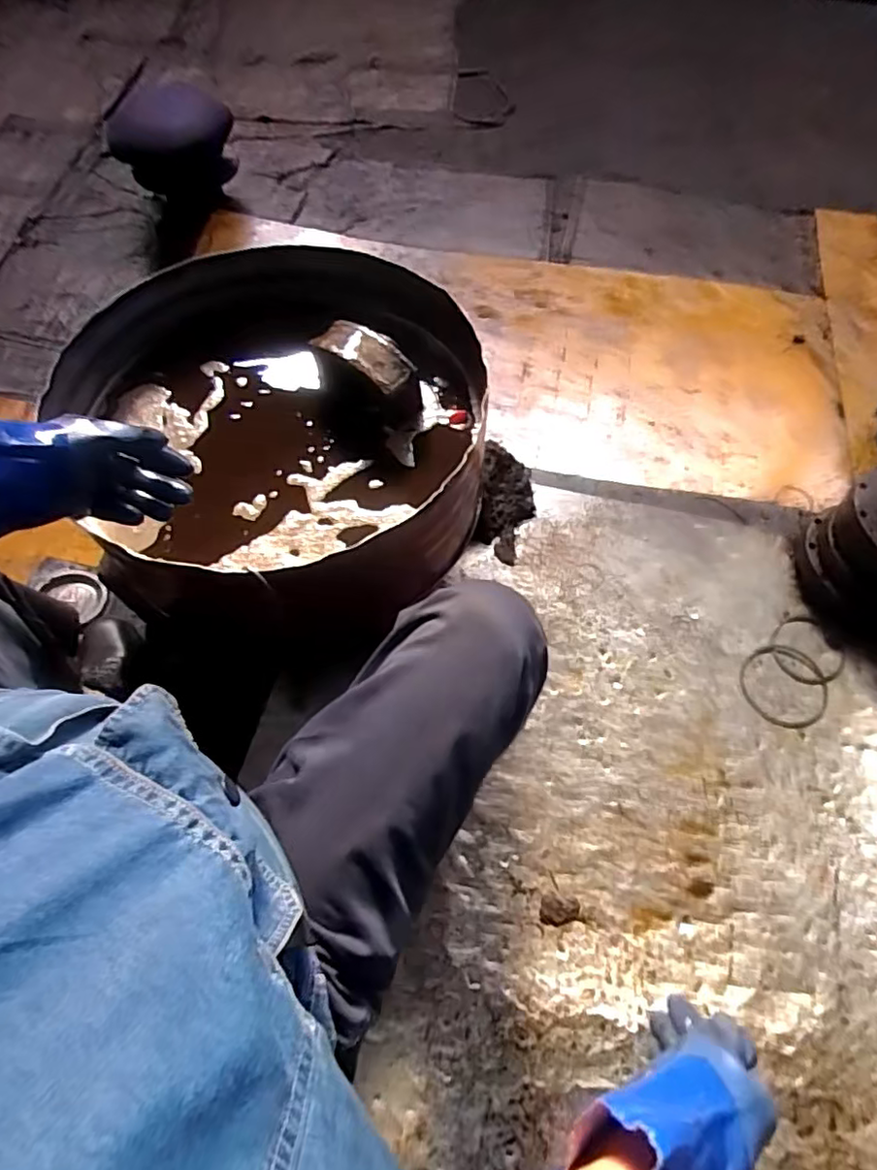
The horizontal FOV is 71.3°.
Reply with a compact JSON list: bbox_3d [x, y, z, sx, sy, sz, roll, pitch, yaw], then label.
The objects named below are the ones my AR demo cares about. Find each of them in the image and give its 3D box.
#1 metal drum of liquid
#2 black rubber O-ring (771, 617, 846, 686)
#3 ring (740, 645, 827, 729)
[{"bbox_3d":[-0.235,-0.223,0.965,0.556,0.322,0.574,-2,64,-1],"label":"metal drum of liquid"},{"bbox_3d":[0.611,0.110,1.019,0.115,0.007,0.113,0,64,0],"label":"black rubber O-ring"},{"bbox_3d":[0.562,0.161,0.993,0.143,0.010,0.128,-34,68,-15],"label":"ring"}]

